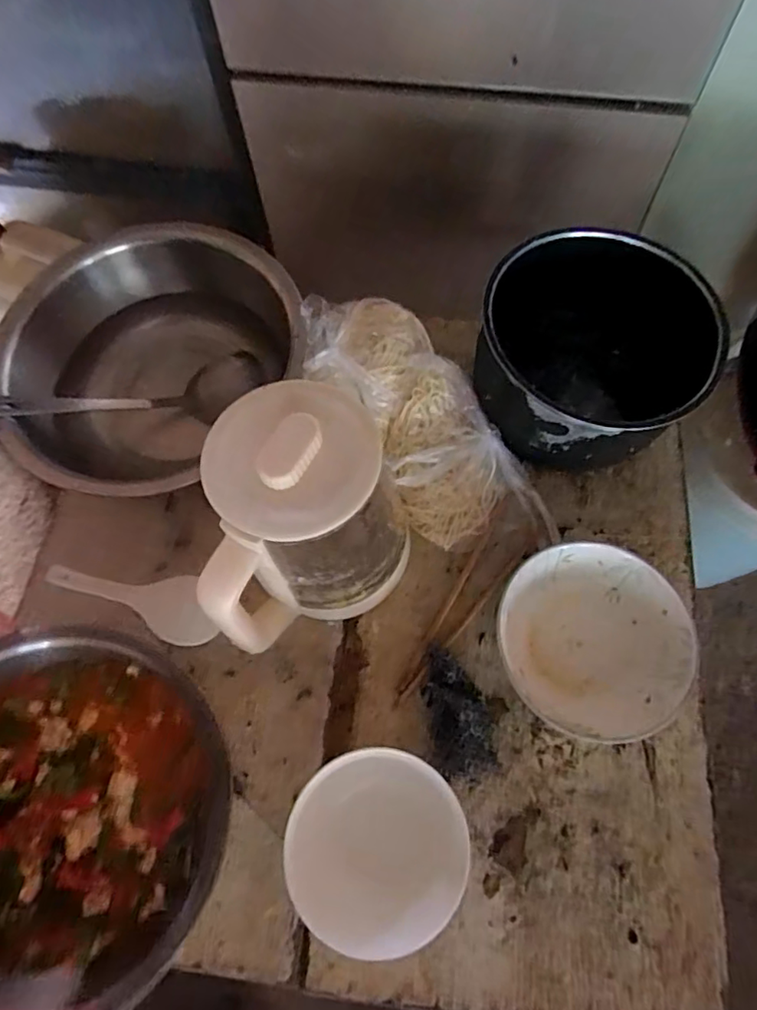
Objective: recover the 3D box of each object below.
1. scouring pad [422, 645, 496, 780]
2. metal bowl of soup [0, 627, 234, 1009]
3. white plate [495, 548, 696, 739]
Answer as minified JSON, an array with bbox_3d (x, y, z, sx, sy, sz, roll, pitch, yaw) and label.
[{"bbox_3d":[0.073,0.189,0.529,0.055,0.029,0.112,-8,67,-1],"label":"scouring pad"},{"bbox_3d":[-0.259,0.225,0.430,0.266,0.078,0.247,-1,67,1],"label":"metal bowl of soup"},{"bbox_3d":[0.197,0.124,0.532,0.165,0.051,0.169,-1,67,2],"label":"white plate"}]

